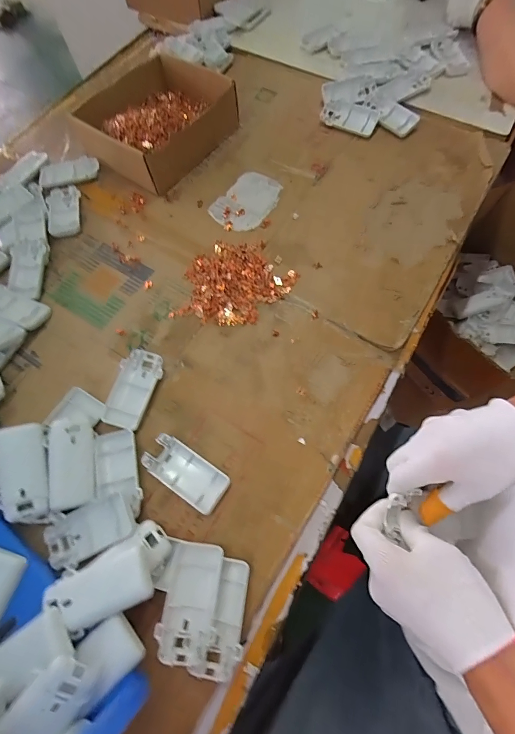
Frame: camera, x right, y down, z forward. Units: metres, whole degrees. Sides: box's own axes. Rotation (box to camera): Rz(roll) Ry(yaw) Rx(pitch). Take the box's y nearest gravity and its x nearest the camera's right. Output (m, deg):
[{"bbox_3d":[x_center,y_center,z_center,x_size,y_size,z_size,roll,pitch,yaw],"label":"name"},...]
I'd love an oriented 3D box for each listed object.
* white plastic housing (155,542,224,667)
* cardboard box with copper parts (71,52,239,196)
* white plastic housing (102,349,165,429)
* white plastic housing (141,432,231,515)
[{"bbox_3d":[-0.063,0.222,0.336,0.049,0.019,0.095,14,66,-1],"label":"white plastic housing"},{"bbox_3d":[-0.163,-0.404,0.582,0.186,0.070,0.209,33,73,14],"label":"cardboard box with copper parts"},{"bbox_3d":[-0.150,0.027,0.433,0.050,0.018,0.097,14,70,8],"label":"white plastic housing"},{"bbox_3d":[-0.080,0.118,0.396,0.098,0.014,0.046,31,73,14],"label":"white plastic housing"}]

